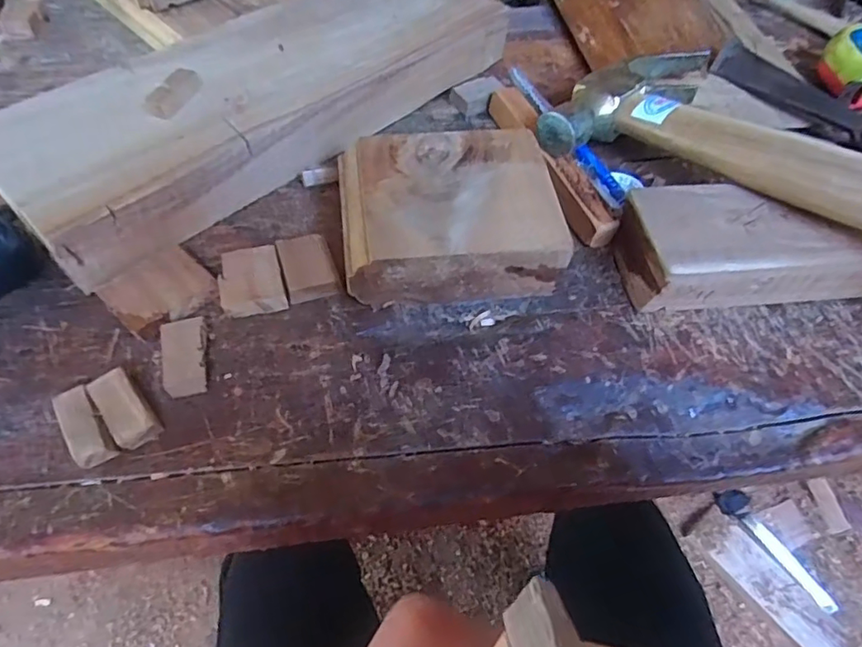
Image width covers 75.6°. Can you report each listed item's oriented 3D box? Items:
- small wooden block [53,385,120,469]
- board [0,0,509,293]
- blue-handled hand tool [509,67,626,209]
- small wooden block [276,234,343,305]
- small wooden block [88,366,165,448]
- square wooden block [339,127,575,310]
[{"bbox_3d":[-0.139,0.042,0.223,0.013,0.010,0.031,-30,63,-21],"label":"small wooden block"},{"bbox_3d":[-0.090,-0.144,0.335,0.115,0.041,0.316,39,63,20],"label":"board"},{"bbox_3d":[0.081,-0.118,0.340,0.012,0.006,0.134,-16,59,-14],"label":"blue-handled hand tool"},{"bbox_3d":[-0.061,-0.028,0.277,0.025,0.008,0.037,-15,59,-13],"label":"small wooden block"},{"bbox_3d":[-0.126,0.036,0.230,0.016,0.013,0.033,-34,65,-23],"label":"small wooden block"},{"bbox_3d":[0.009,-0.057,0.284,0.103,0.034,0.086,-4,57,-7],"label":"square wooden block"}]

